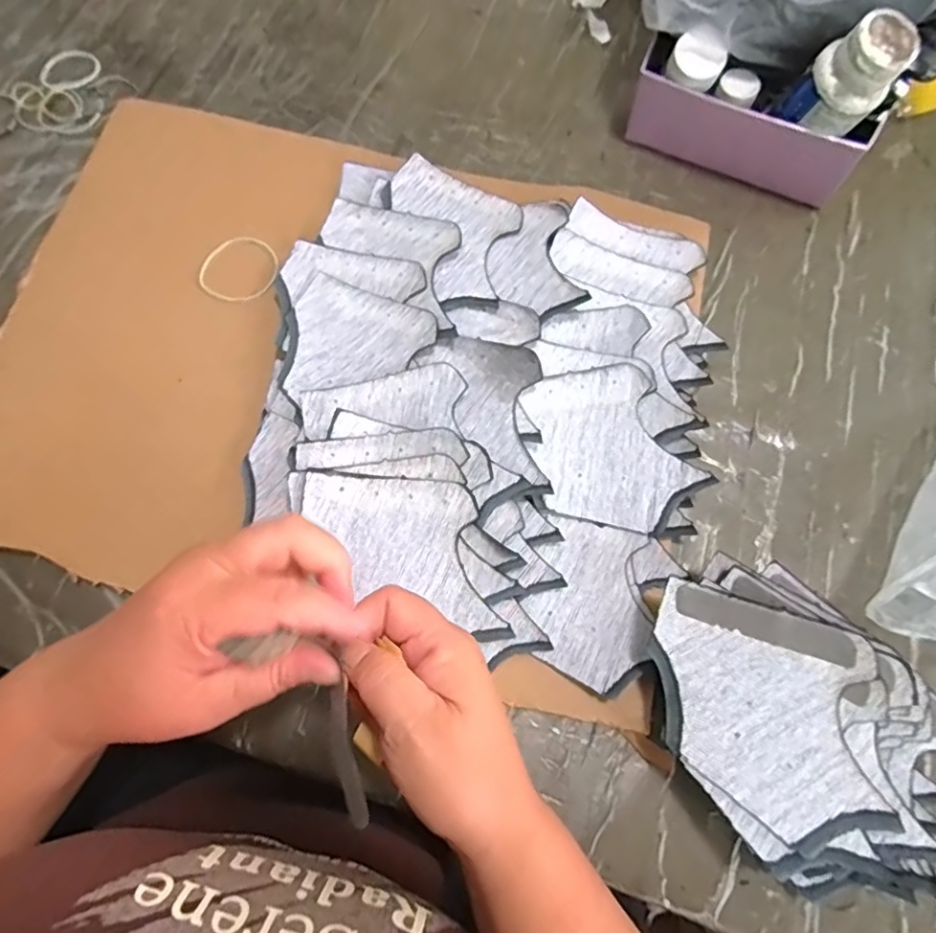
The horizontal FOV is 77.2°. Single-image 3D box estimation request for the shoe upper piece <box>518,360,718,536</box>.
[{"bbox_3d":[0.086,-0.012,0.372,0.089,0.007,0.113,-29,77,-3],"label":"shoe upper piece"}]

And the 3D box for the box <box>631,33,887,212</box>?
[{"bbox_3d":[0.204,-0.255,0.439,0.168,0.059,0.049,30,76,7],"label":"box"}]

